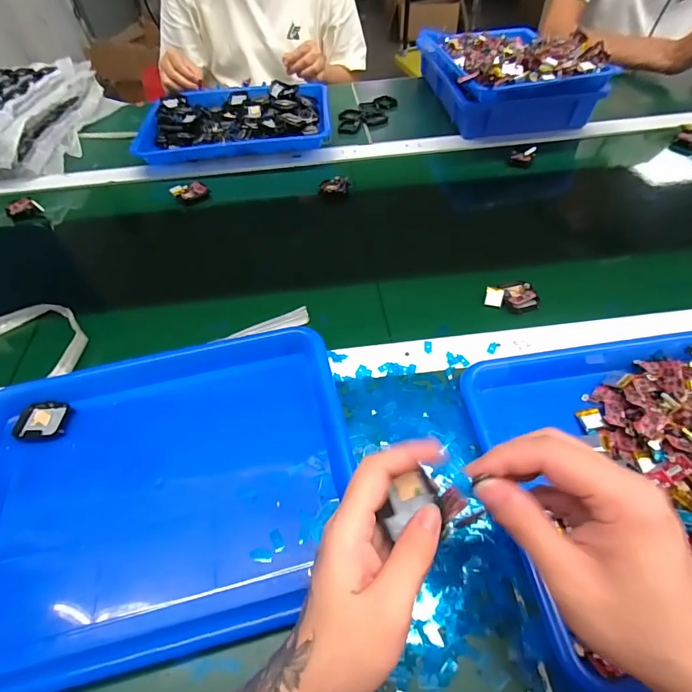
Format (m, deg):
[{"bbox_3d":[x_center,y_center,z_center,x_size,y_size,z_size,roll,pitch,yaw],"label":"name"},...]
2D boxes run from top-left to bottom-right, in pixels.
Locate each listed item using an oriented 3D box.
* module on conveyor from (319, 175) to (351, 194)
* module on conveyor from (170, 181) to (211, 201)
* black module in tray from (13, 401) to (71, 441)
[{"bbox_3d":[-0.018,-0.249,0.620,0.047,0.014,0.029,0,54,3],"label":"module on conveyor"},{"bbox_3d":[-0.243,-0.242,0.626,0.053,0.020,0.020,-26,56,-16],"label":"module on conveyor"},{"bbox_3d":[-0.290,0.072,0.386,0.040,0.015,0.036,-1,53,2],"label":"black module in tray"}]

